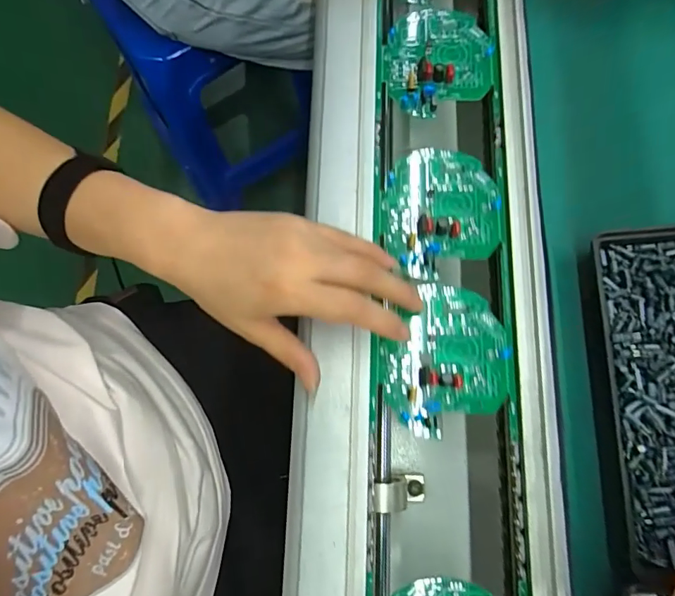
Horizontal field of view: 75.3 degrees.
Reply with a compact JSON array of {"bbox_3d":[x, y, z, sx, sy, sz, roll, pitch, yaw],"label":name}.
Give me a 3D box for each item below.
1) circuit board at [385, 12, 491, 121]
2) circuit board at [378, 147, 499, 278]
[{"bbox_3d":[0.080,-0.188,0.344,0.083,0.013,0.094,3,76,1],"label":"circuit board"},{"bbox_3d":[0.075,-0.063,0.315,0.082,0.011,0.097,2,76,1],"label":"circuit board"}]

